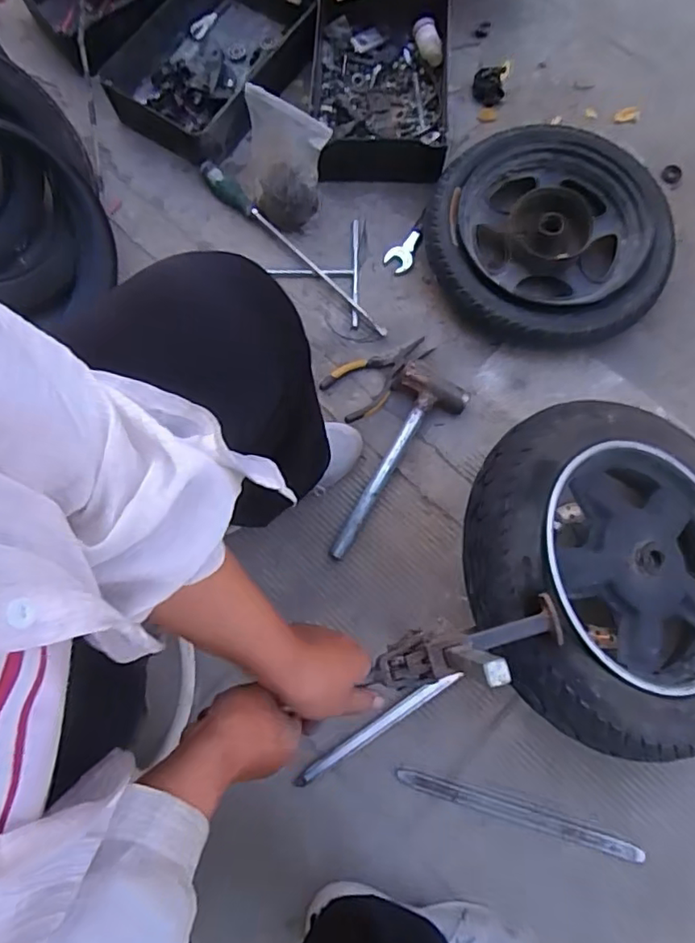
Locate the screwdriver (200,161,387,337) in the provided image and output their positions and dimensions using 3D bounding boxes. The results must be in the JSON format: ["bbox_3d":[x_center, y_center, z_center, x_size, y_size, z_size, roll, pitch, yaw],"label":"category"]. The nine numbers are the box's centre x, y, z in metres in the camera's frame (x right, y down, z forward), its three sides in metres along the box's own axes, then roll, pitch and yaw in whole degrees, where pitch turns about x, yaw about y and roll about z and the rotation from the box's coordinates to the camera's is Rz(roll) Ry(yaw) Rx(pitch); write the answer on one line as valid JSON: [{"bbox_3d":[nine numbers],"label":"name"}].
[{"bbox_3d":[-0.086,-0.346,0.882,0.400,0.025,0.034,43,81,12],"label":"screwdriver"}]

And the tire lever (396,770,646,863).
[{"bbox_3d":[0.202,0.409,0.692,0.285,0.016,0.023,16,77,6],"label":"tire lever"}]

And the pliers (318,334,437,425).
[{"bbox_3d":[0.046,-0.143,0.831,0.162,0.010,0.082,-38,77,-7],"label":"pliers"}]

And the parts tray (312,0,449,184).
[{"bbox_3d":[0.047,-0.614,0.916,0.216,0.079,0.331,3,76,3],"label":"parts tray"}]

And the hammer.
[{"bbox_3d":[0.073,-0.010,0.791,0.095,0.031,0.298,23,78,8],"label":"hammer"}]

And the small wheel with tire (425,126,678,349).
[{"bbox_3d":[0.284,-0.337,0.836,0.322,0.078,0.315,0,75,2],"label":"small wheel with tire"}]

